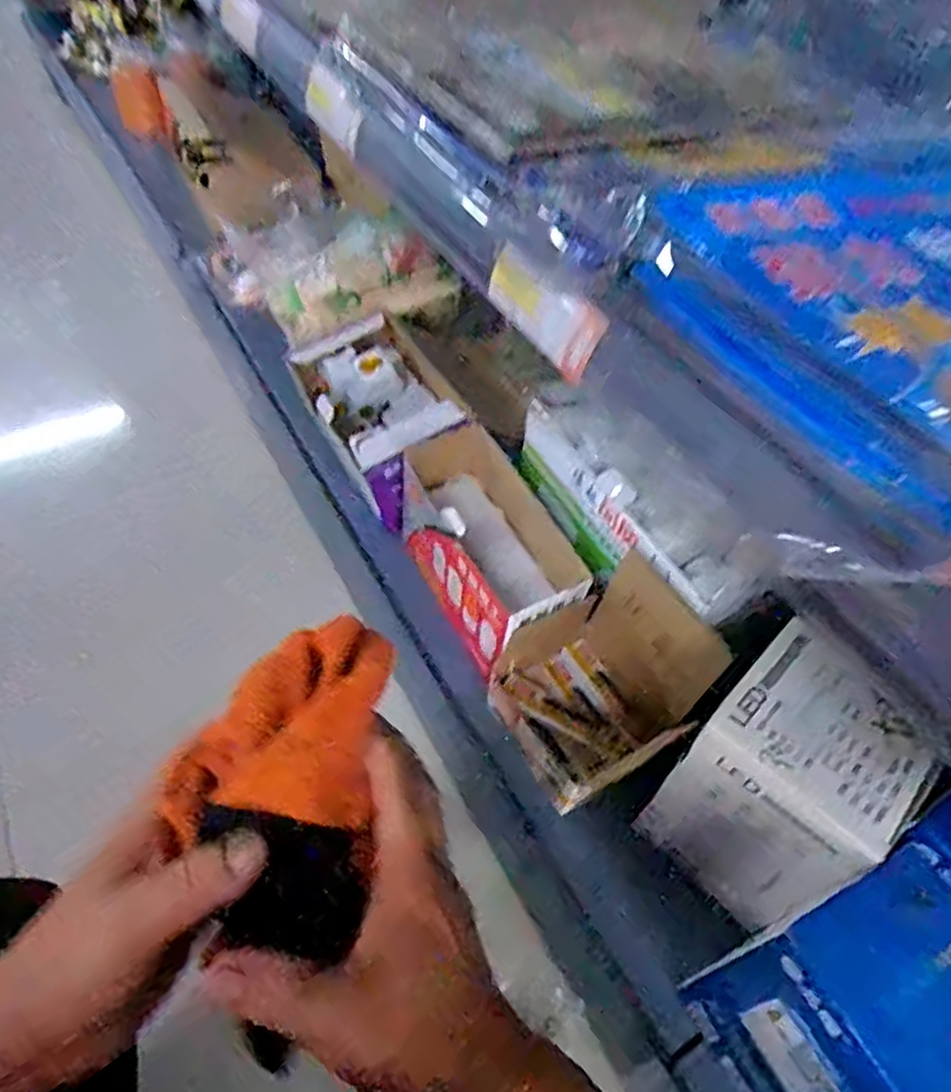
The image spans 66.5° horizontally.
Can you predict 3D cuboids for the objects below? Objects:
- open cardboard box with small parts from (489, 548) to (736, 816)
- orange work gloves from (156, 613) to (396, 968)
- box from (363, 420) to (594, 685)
[{"bbox_3d":[0.109,0.115,0.618,0.150,0.128,0.150,-23,56,-23],"label":"open cardboard box with small parts"},{"bbox_3d":[-0.078,0.085,0.283,0.078,0.030,0.122,6,50,-1],"label":"orange work gloves"},{"bbox_3d":[0.001,-0.004,0.699,0.118,0.100,0.242,-21,55,-22],"label":"box"}]

